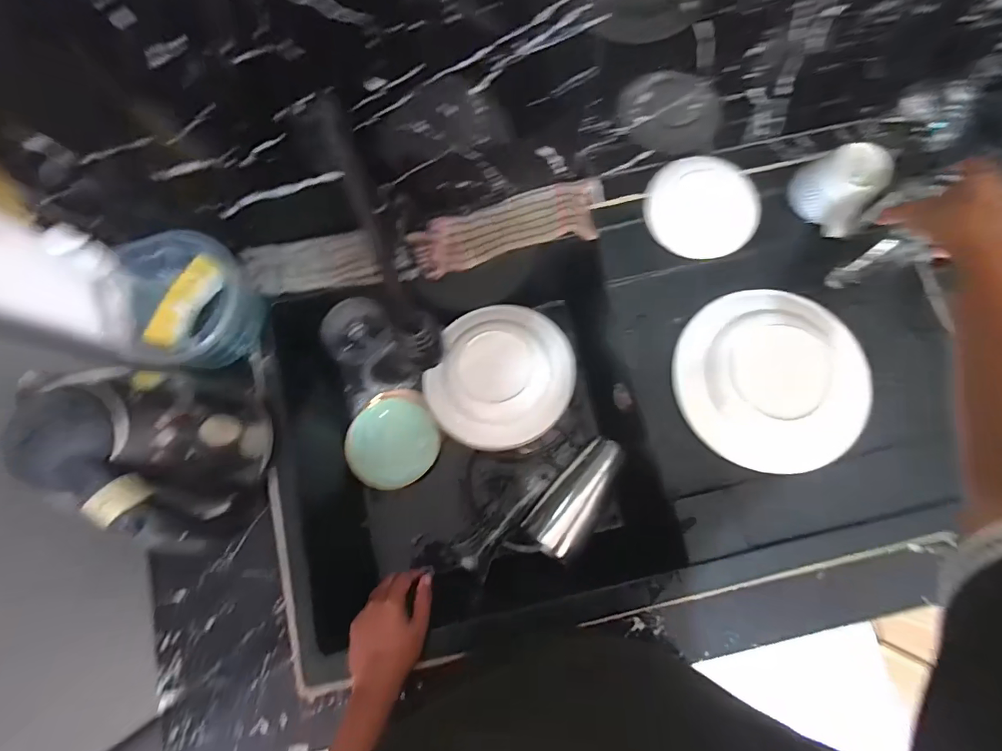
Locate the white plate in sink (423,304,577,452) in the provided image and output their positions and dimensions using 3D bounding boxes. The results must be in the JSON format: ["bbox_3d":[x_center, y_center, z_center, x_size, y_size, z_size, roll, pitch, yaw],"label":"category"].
[{"bbox_3d":[0.000,0.003,0.698,0.209,0.033,0.214,0,79,1],"label":"white plate in sink"}]

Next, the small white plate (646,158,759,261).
[{"bbox_3d":[0.262,-0.221,0.602,0.141,0.029,0.124,32,81,7],"label":"small white plate"}]

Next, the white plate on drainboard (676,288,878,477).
[{"bbox_3d":[0.326,0.000,0.549,0.215,0.042,0.215,0,79,1],"label":"white plate on drainboard"}]

